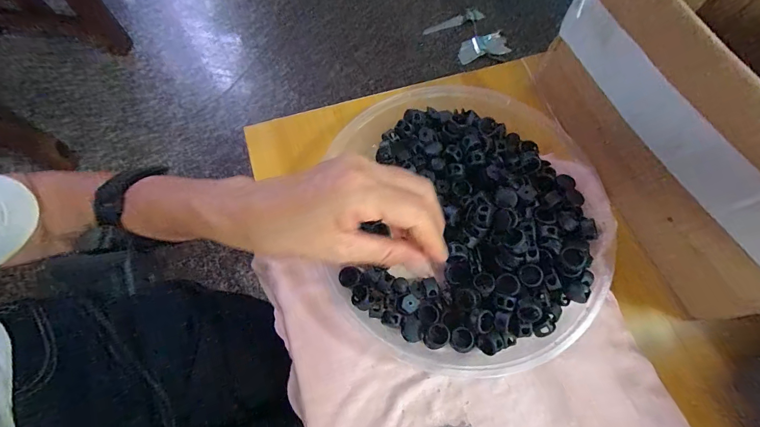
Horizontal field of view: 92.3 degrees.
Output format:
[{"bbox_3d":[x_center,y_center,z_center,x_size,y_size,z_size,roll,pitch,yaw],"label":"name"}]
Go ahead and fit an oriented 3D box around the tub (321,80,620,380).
[{"bbox_3d":[0.078,0.005,0.303,0.224,0.043,0.236,0,69,0],"label":"tub"}]

